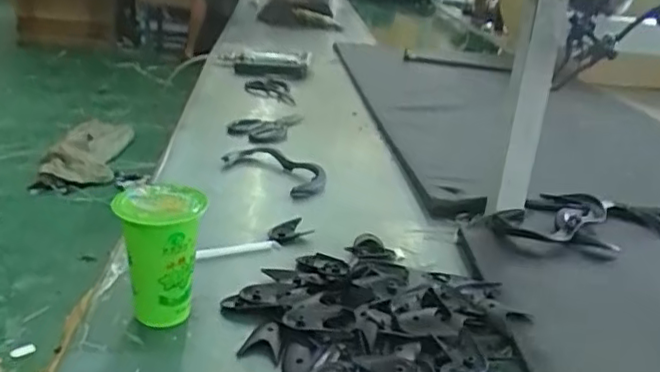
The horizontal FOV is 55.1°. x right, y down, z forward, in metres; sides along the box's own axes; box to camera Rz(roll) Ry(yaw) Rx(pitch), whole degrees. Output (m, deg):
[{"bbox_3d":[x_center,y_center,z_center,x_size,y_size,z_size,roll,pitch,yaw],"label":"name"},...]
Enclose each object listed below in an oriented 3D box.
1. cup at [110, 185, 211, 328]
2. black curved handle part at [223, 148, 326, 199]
[{"bbox_3d":[-0.170,0.073,0.633,0.085,0.130,0.077,3,23,-7],"label":"cup"},{"bbox_3d":[-0.082,-0.030,1.037,0.181,0.035,0.098,20,27,30],"label":"black curved handle part"}]

